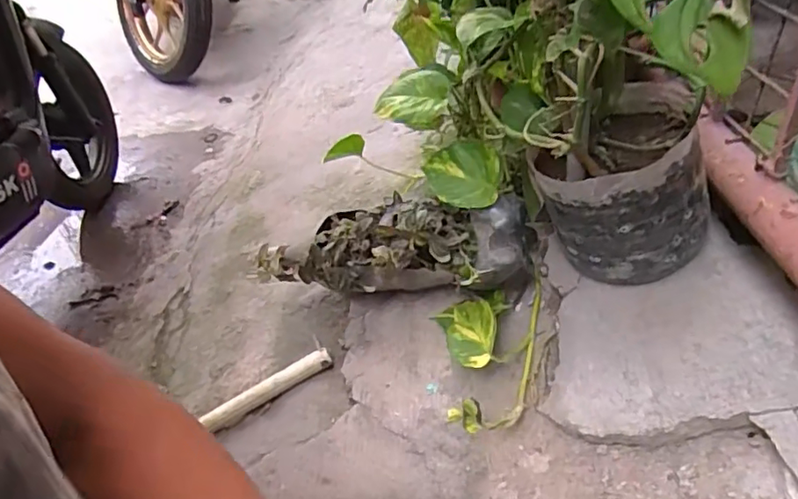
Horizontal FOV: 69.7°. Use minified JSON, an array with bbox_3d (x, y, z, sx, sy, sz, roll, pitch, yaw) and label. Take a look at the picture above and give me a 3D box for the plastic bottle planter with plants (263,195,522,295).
[{"bbox_3d":[-0.024,0.006,0.669,0.338,0.116,0.102,-5,35,27],"label":"plastic bottle planter with plants"}]

